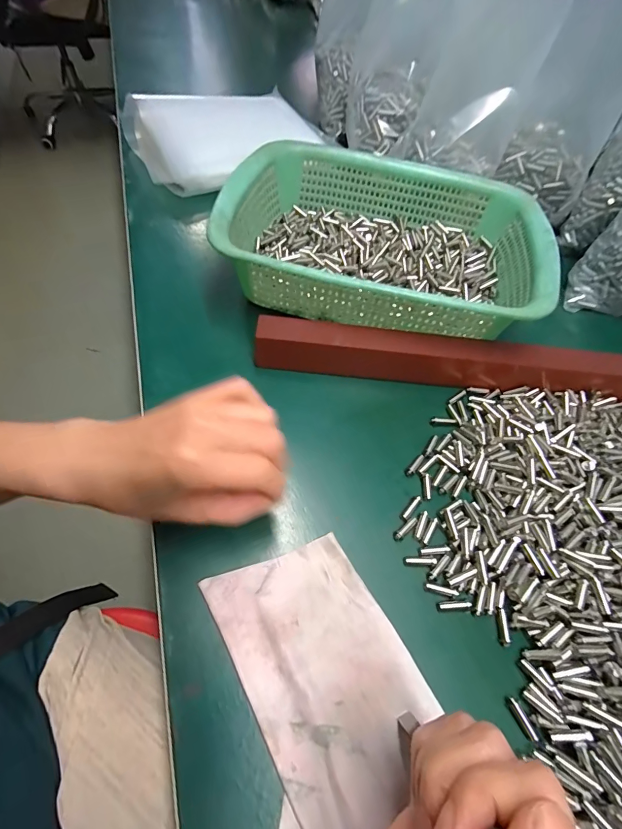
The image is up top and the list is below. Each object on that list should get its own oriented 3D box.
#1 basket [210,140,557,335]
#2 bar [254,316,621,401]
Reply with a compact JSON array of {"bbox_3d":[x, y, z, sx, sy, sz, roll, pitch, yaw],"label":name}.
[{"bbox_3d":[0.068,-0.172,0.382,0.289,0.075,0.216,15,59,4],"label":"basket"},{"bbox_3d":[0.149,-0.048,0.331,0.385,0.034,0.037,7,59,-1],"label":"bar"}]

